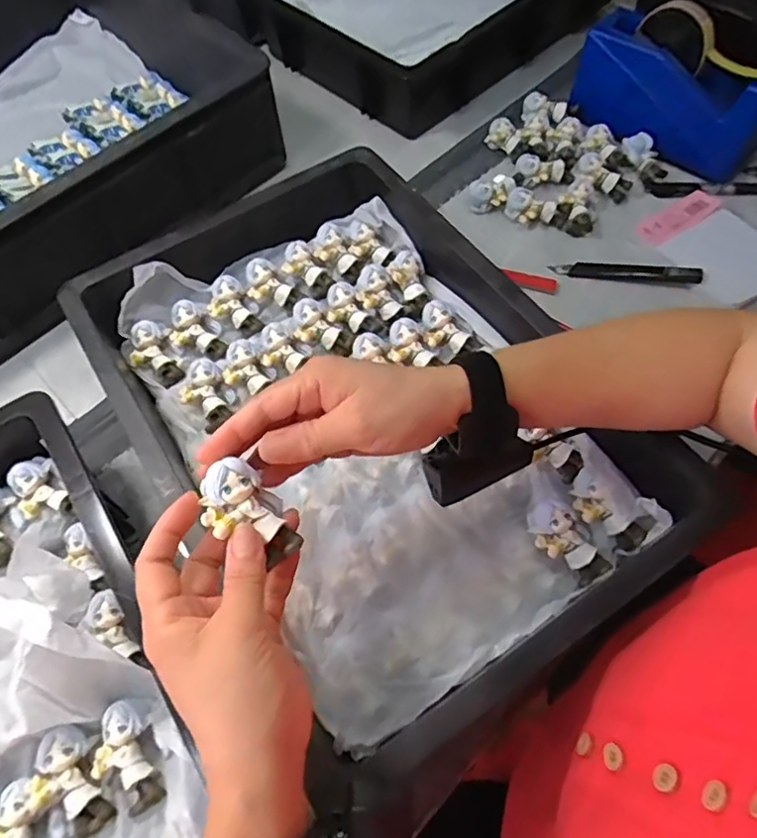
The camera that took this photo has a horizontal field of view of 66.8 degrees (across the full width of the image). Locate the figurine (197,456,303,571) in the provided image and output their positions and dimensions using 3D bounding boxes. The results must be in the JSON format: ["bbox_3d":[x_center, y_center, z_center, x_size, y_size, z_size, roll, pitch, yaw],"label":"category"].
[{"bbox_3d":[-0.068,0.051,0.307,0.056,0.031,0.036,33,68,14],"label":"figurine"}]

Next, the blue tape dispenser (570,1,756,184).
[{"bbox_3d":[0.288,-0.326,0.573,0.193,0.139,0.049,36,69,20],"label":"blue tape dispenser"}]

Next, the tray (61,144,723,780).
[{"bbox_3d":[-0.030,-0.023,0.459,0.314,0.100,0.486,-33,65,-14],"label":"tray"}]

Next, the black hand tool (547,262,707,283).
[{"bbox_3d":[0.239,-0.144,0.557,0.134,0.012,0.015,9,63,18],"label":"black hand tool"}]

